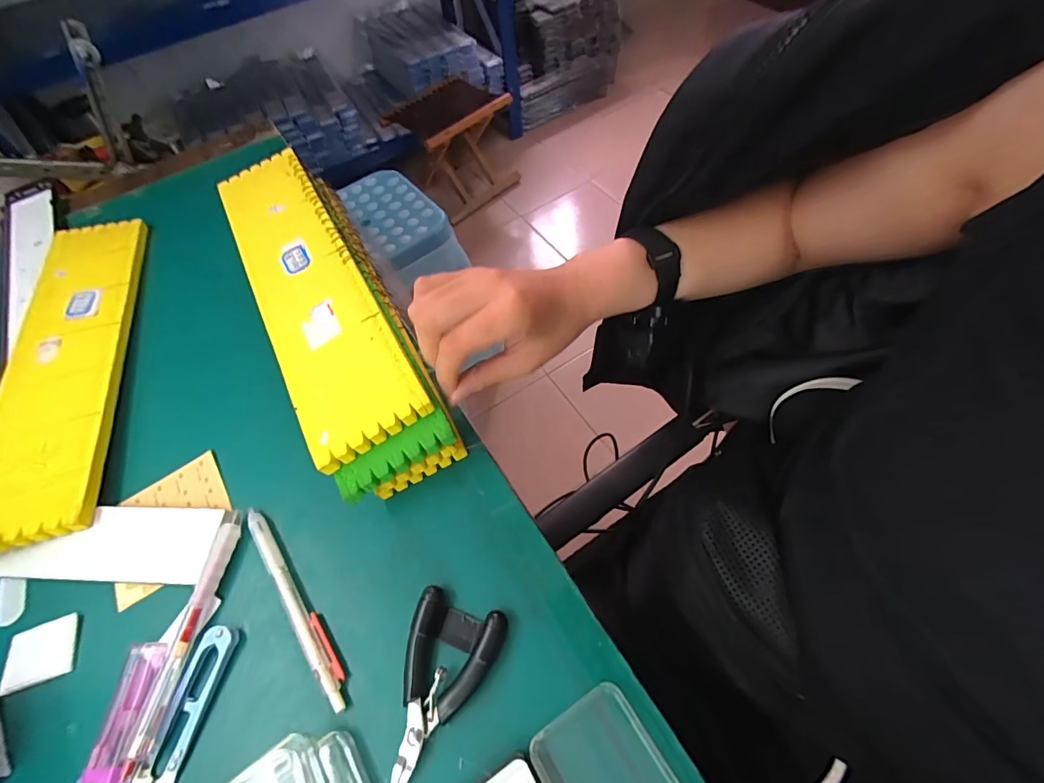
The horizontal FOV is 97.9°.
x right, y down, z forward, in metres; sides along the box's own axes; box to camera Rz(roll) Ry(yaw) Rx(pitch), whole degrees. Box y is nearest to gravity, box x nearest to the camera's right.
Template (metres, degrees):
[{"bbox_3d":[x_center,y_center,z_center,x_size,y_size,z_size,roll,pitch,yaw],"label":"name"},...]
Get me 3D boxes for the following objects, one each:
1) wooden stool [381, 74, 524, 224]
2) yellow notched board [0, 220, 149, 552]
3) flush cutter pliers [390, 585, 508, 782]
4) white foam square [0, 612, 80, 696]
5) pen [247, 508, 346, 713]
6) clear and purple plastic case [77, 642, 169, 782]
[{"bbox_3d":[-0.214,-0.833,1.575,0.362,0.305,0.294,-38,63,-17],"label":"wooden stool"},{"bbox_3d":[-0.384,-0.035,0.385,0.087,0.010,0.337,-14,57,-11],"label":"yellow notched board"},{"bbox_3d":[-0.046,0.164,0.248,0.052,0.017,0.093,12,61,13],"label":"flush cutter pliers"},{"bbox_3d":[-0.296,0.161,0.279,0.038,0.005,0.035,-23,59,-9],"label":"white foam square"},{"bbox_3d":[-0.141,0.128,0.282,0.012,0.013,0.138,-37,62,-16],"label":"pen"},{"bbox_3d":[-0.222,0.185,0.254,0.026,0.011,0.077,-2,59,4],"label":"clear and purple plastic case"}]

